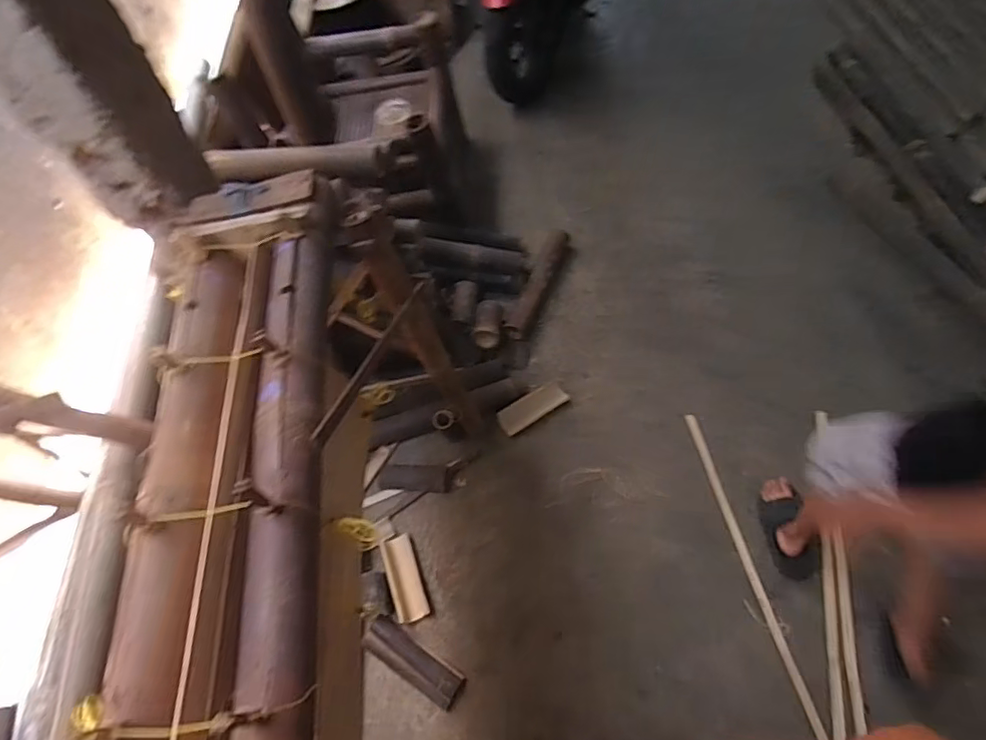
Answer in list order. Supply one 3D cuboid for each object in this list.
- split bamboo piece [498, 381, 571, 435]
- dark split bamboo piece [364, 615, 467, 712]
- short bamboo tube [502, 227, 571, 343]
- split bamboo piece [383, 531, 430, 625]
[{"bbox_3d":[0.116,0.107,1.645,0.215,0.043,0.077,-31,61,-13],"label":"split bamboo piece"},{"bbox_3d":[-0.192,0.703,1.357,0.259,0.024,0.085,28,65,20],"label":"dark split bamboo piece"},{"bbox_3d":[0.144,-0.292,1.841,0.079,0.060,0.444,19,62,16],"label":"short bamboo tube"},{"bbox_3d":[-0.224,0.534,1.441,0.084,0.039,0.215,-17,59,-5],"label":"split bamboo piece"}]

